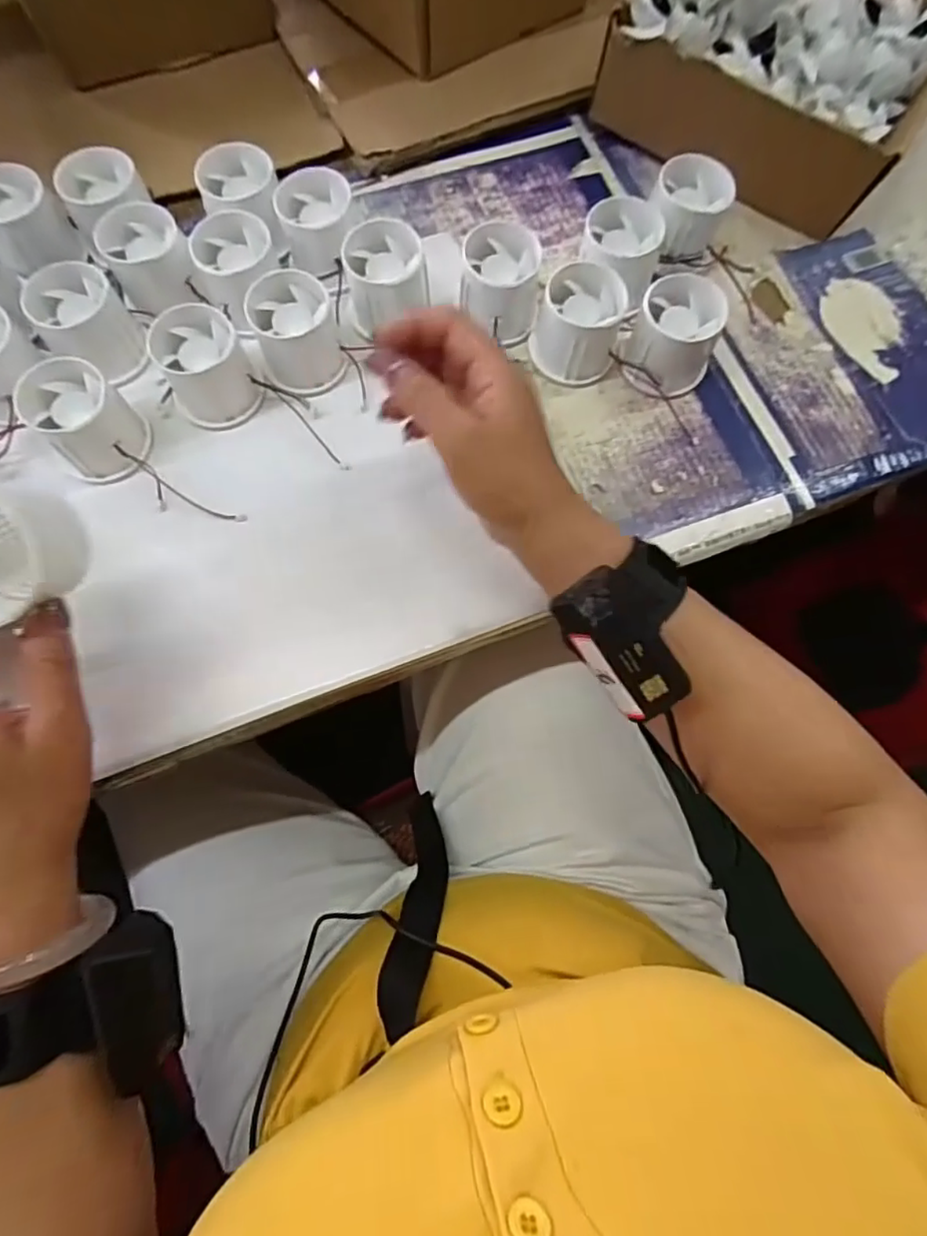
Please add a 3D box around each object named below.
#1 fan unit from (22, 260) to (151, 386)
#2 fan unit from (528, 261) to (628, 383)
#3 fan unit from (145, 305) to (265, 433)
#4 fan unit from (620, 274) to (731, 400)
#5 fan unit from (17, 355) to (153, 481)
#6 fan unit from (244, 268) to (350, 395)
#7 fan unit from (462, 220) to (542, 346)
[{"bbox_3d":[-0.238,-0.186,0.383,0.054,0.040,0.064,-35,77,-10],"label":"fan unit"},{"bbox_3d":[0.074,-0.189,0.392,0.054,0.048,0.051,0,73,-1],"label":"fan unit"},{"bbox_3d":[-0.163,-0.157,0.380,0.053,0.046,0.057,0,73,-1],"label":"fan unit"},{"bbox_3d":[0.137,-0.180,0.392,0.054,0.049,0.054,0,73,-1],"label":"fan unit"},{"bbox_3d":[-0.229,-0.119,0.366,0.056,0.042,0.061,-40,78,-12],"label":"fan unit"},{"bbox_3d":[-0.107,-0.182,0.387,0.051,0.047,0.055,-17,74,-6],"label":"fan unit"},{"bbox_3d":[0.023,-0.220,0.399,0.054,0.048,0.056,1,73,0],"label":"fan unit"}]

